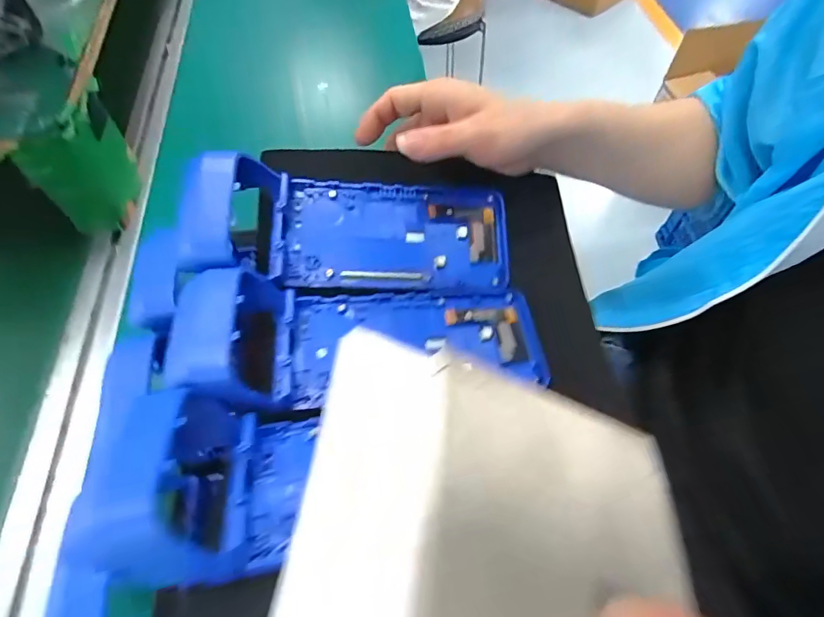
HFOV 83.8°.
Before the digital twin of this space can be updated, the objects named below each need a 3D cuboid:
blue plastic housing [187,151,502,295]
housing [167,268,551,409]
[{"bbox_3d":[-0.038,-0.056,0.326,0.222,0.049,0.079,4,56,-14],"label":"blue plastic housing"},{"bbox_3d":[-0.017,0.017,0.288,0.210,0.065,0.089,-4,57,-2],"label":"housing"}]

